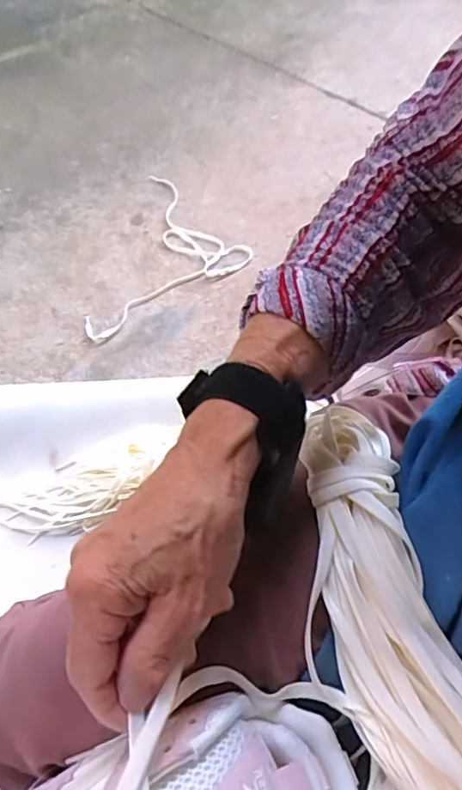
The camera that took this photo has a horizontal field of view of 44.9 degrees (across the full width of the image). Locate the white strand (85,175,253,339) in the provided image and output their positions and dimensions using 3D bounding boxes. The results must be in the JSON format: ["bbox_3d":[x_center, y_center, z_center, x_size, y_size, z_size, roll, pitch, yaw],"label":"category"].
[{"bbox_3d":[-0.084,-0.280,1.035,0.243,0.014,0.479,9,55,2],"label":"white strand"}]

